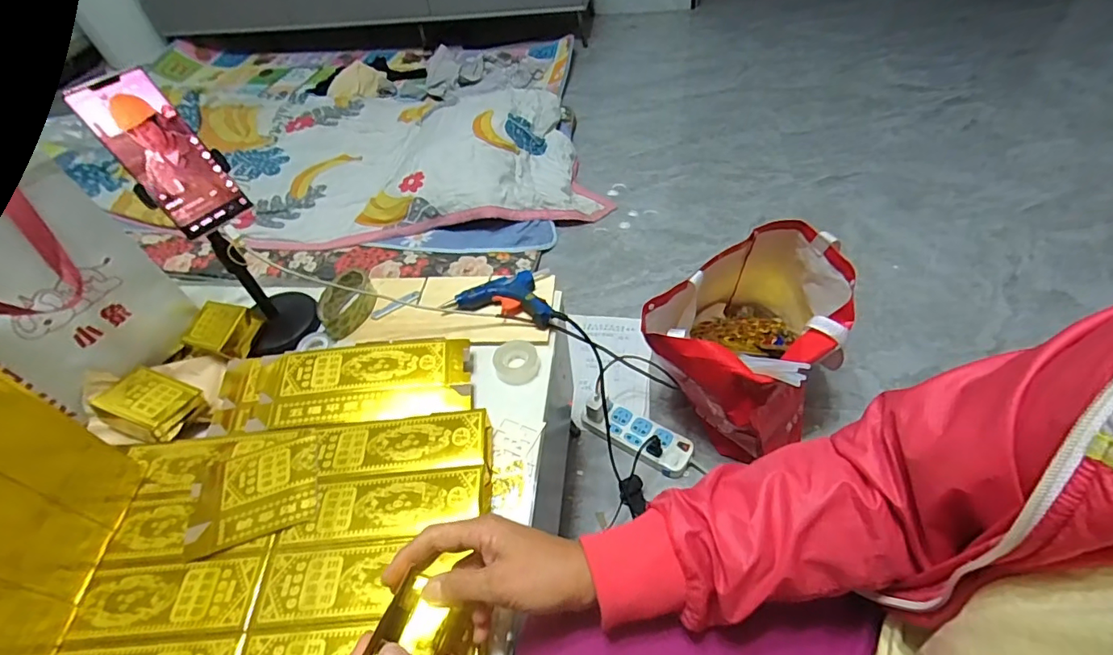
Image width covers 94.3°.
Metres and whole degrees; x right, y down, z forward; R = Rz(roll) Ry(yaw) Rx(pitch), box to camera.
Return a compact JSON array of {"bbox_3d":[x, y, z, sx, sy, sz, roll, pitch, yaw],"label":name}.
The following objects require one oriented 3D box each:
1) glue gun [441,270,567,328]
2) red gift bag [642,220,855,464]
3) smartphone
[{"bbox_3d":[-0.057,-0.041,0.690,0.157,0.028,0.081,12,51,17],"label":"glue gun"},{"bbox_3d":[0.328,0.028,0.895,0.260,0.289,0.318,34,60,31],"label":"red gift bag"},{"bbox_3d":[-0.384,-0.169,0.506,0.010,0.152,0.069,2,40,51],"label":"smartphone"}]

